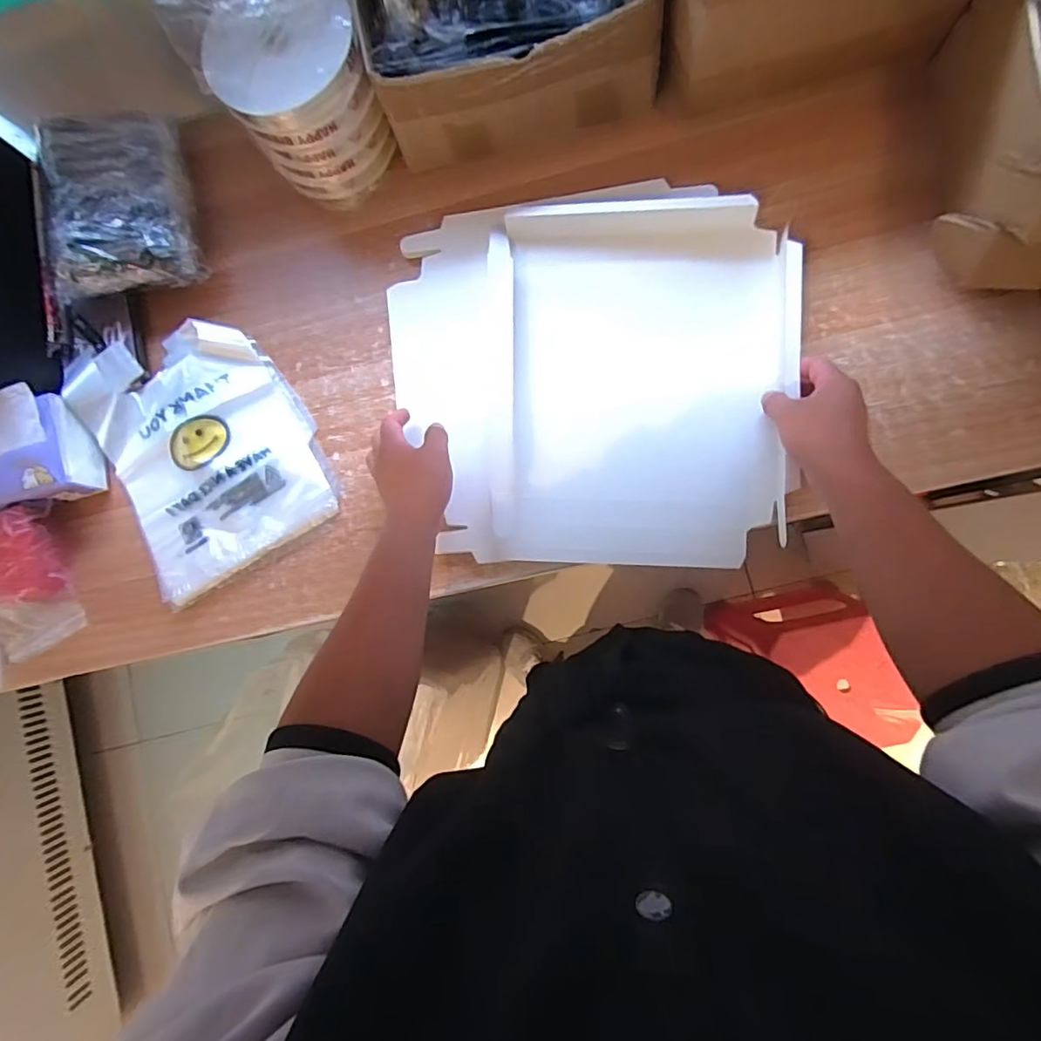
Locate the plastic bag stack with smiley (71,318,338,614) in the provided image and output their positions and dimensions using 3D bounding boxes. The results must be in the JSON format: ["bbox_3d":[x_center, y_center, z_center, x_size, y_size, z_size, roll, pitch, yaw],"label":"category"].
[{"bbox_3d":[-0.338,-0.081,0.581,0.211,0.023,0.277,-30,84,4],"label":"plastic bag stack with smiley"}]

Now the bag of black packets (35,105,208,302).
[{"bbox_3d":[-0.442,-0.339,0.588,0.162,0.067,0.187,-14,85,5],"label":"bag of black packets"}]

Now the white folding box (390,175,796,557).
[{"bbox_3d":[0.061,-0.133,0.525,0.374,0.048,0.357,1,86,6],"label":"white folding box"}]

